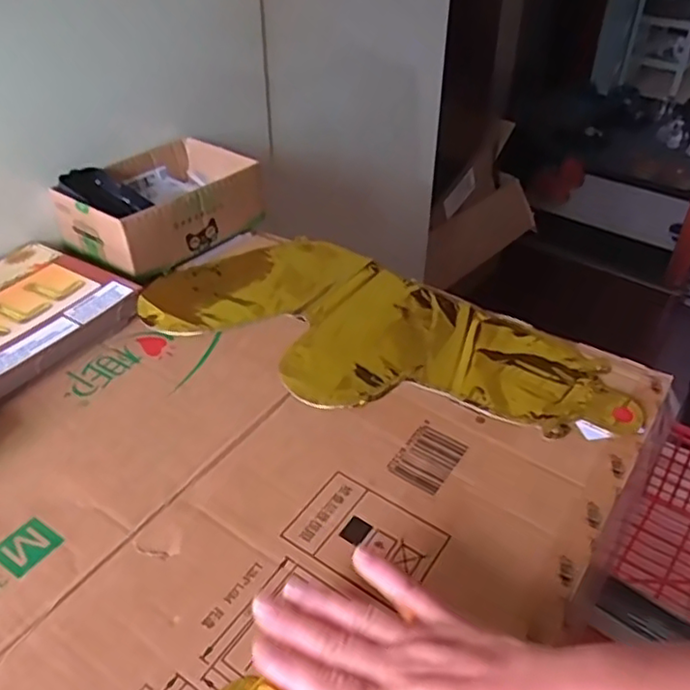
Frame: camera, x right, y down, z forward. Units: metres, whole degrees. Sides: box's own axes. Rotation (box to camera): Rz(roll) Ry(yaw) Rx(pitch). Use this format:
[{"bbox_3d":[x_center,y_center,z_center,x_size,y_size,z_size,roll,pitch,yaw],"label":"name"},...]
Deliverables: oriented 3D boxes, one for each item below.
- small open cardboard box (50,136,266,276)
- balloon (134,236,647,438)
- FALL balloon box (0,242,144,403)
[{"bbox_3d":[-0.196,-0.155,0.706,0.135,0.070,0.189,27,46,30],"label":"small open cardboard box"},{"bbox_3d":[0.023,-0.014,0.573,0.429,0.014,0.194,25,45,27],"label":"balloon"},{"bbox_3d":[-0.314,-0.022,0.585,0.174,0.025,0.202,20,43,23],"label":"FALL balloon box"}]

